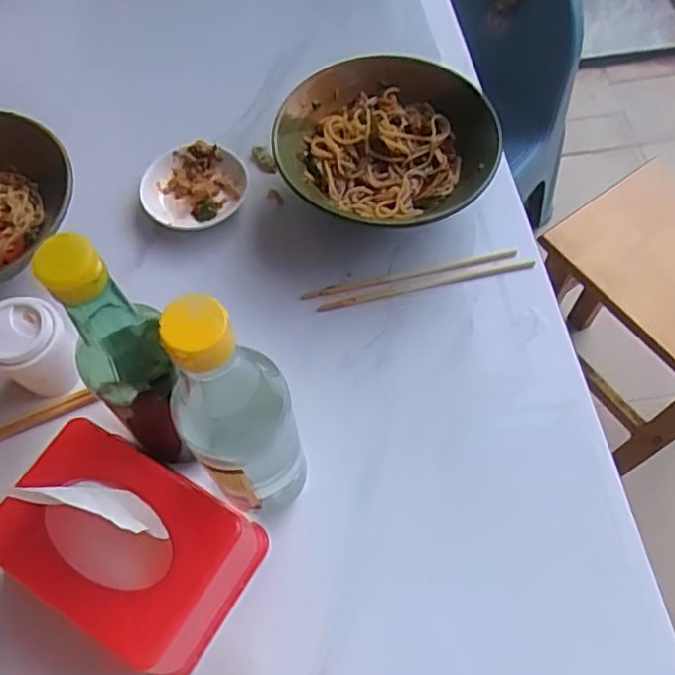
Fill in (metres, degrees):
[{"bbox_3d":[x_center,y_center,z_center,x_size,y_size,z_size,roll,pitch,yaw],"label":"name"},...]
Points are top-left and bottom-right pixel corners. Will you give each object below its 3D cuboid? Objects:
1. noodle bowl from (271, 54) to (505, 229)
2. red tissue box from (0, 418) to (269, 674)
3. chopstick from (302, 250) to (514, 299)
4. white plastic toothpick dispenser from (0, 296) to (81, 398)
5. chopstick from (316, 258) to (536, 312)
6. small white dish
[{"bbox_3d":[0.046,-0.170,0.591,0.184,0.064,0.176,-1,63,2],"label":"noodle bowl"},{"bbox_3d":[-0.141,0.140,0.432,0.150,0.090,0.114,26,67,15],"label":"red tissue box"},{"bbox_3d":[0.063,-0.056,0.573,0.191,0.004,0.008,-12,63,-3],"label":"chopstick"},{"bbox_3d":[-0.230,0.009,0.501,0.060,0.071,0.061,-1,63,2],"label":"white plastic toothpick dispenser"},{"bbox_3d":[0.077,-0.046,0.565,0.189,0.004,0.010,-12,63,-3],"label":"chopstick"},{"bbox_3d":[-0.132,-0.138,0.604,0.095,0.020,0.085,-18,64,-6],"label":"small white dish"}]

